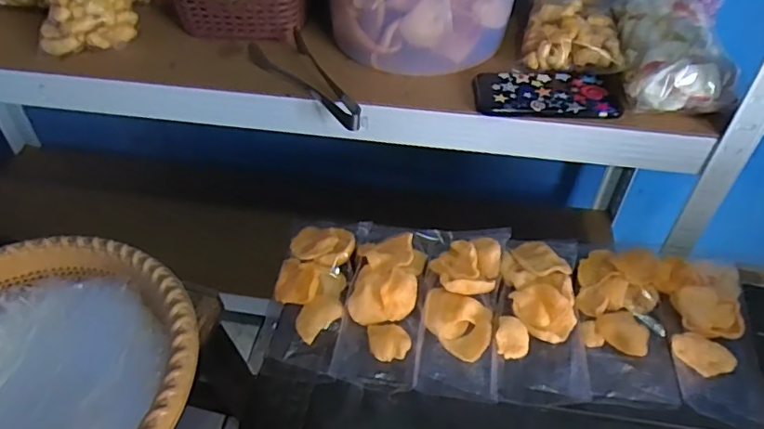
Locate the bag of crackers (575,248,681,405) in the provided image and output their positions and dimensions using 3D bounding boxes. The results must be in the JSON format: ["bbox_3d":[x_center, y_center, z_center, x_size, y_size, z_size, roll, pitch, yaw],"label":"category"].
[{"bbox_3d":[0.244,0.108,0.562,0.083,0.031,0.174,8,47,8],"label":"bag of crackers"}]

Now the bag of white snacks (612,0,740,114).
[{"bbox_3d":[0.315,-0.205,0.619,0.098,0.050,0.247,5,46,5],"label":"bag of white snacks"}]

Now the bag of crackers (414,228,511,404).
[{"bbox_3d":[0.084,0.092,0.573,0.078,0.033,0.190,8,47,8],"label":"bag of crackers"}]

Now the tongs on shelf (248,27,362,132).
[{"bbox_3d":[-0.078,-0.146,0.613,0.067,0.040,0.163,-29,52,-25],"label":"tongs on shelf"}]

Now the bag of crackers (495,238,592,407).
[{"bbox_3d":[0.160,0.102,0.565,0.082,0.033,0.179,6,46,6],"label":"bag of crackers"}]

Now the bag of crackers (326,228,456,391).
[{"bbox_3d":[0.006,0.088,0.589,0.095,0.037,0.194,11,47,11],"label":"bag of crackers"}]

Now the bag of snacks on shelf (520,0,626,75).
[{"bbox_3d":[0.224,-0.225,0.644,0.106,0.048,0.150,10,47,10],"label":"bag of snacks on shelf"}]

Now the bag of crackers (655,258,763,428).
[{"bbox_3d":[0.324,0.117,0.544,0.083,0.027,0.183,8,47,8],"label":"bag of crackers"}]

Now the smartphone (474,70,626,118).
[{"bbox_3d":[0.178,-0.129,0.587,0.155,0.014,0.075,4,46,5],"label":"smartphone"}]

